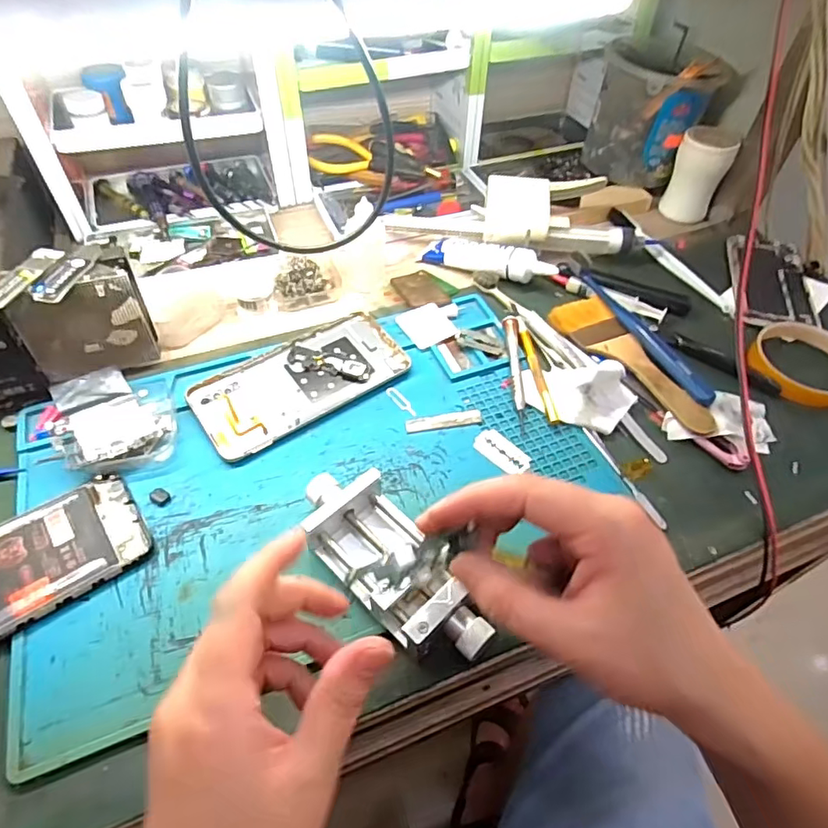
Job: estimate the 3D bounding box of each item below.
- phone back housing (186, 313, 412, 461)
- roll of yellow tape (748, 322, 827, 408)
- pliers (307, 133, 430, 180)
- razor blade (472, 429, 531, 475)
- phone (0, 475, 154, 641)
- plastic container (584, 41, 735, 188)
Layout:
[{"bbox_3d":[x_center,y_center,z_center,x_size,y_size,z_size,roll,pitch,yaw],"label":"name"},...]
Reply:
[{"bbox_3d":[-0.087,-0.028,0.423,0.160,0.007,0.076,-30,60,-23],"label":"phone back housing"},{"bbox_3d":[0.324,-0.042,0.450,0.090,0.016,0.081,-34,62,-26],"label":"roll of yellow tape"},{"bbox_3d":[-0.050,-0.286,0.611,0.127,0.030,0.047,8,53,2],"label":"pliers"},{"bbox_3d":[0.064,0.026,0.391,0.025,0.004,0.041,-37,63,-27],"label":"razor blade"},{"bbox_3d":[-0.243,0.096,0.317,0.157,0.010,0.073,-30,60,-24],"label":"phone"},{"bbox_3d":[0.257,-0.324,0.597,0.112,0.135,0.095,35,58,21],"label":"plastic container"}]

